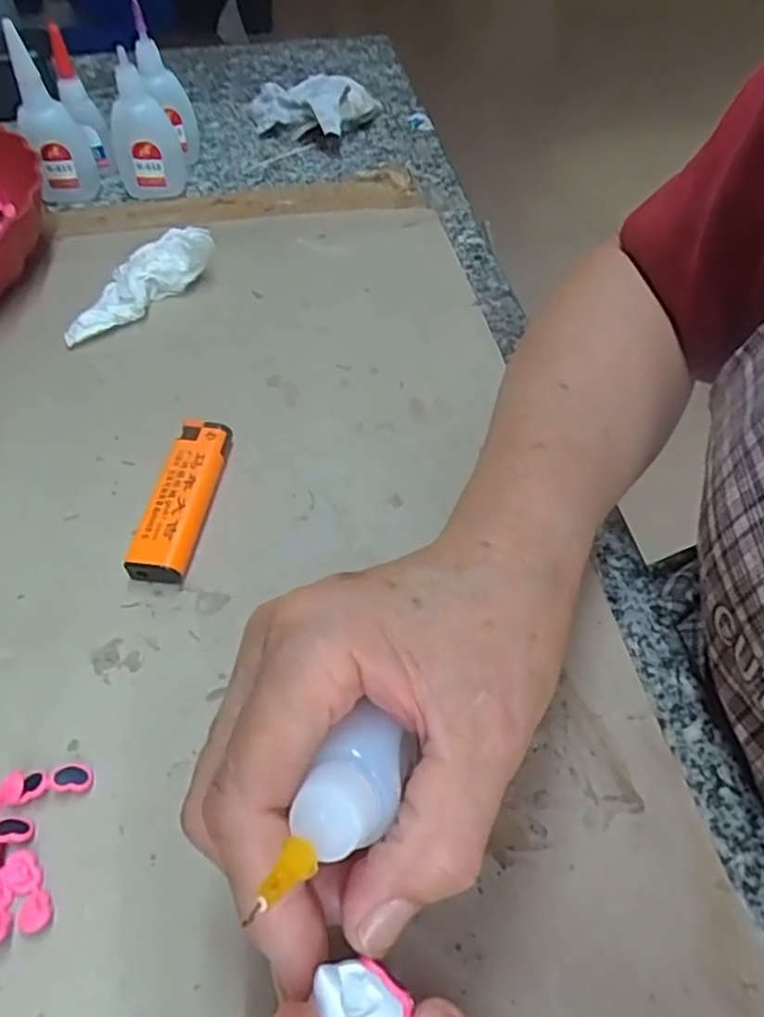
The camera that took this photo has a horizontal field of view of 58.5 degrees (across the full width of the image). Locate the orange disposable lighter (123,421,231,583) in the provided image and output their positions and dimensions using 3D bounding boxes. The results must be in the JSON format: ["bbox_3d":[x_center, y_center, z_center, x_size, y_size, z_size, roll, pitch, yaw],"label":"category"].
[{"bbox_3d":[-0.086,-0.006,0.295,0.024,0.013,0.080,6,52,5],"label":"orange disposable lighter"}]

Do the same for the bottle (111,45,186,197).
[{"bbox_3d":[-0.163,-0.257,0.456,0.043,0.072,0.040,-9,52,-7],"label":"bottle"}]

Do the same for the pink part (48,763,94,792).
[{"bbox_3d":[-0.102,0.089,0.223,0.013,0.005,0.010,-1,51,0],"label":"pink part"}]

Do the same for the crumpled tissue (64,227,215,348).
[{"bbox_3d":[-0.136,-0.123,0.377,0.030,0.022,0.094,37,73,26],"label":"crumpled tissue"}]

